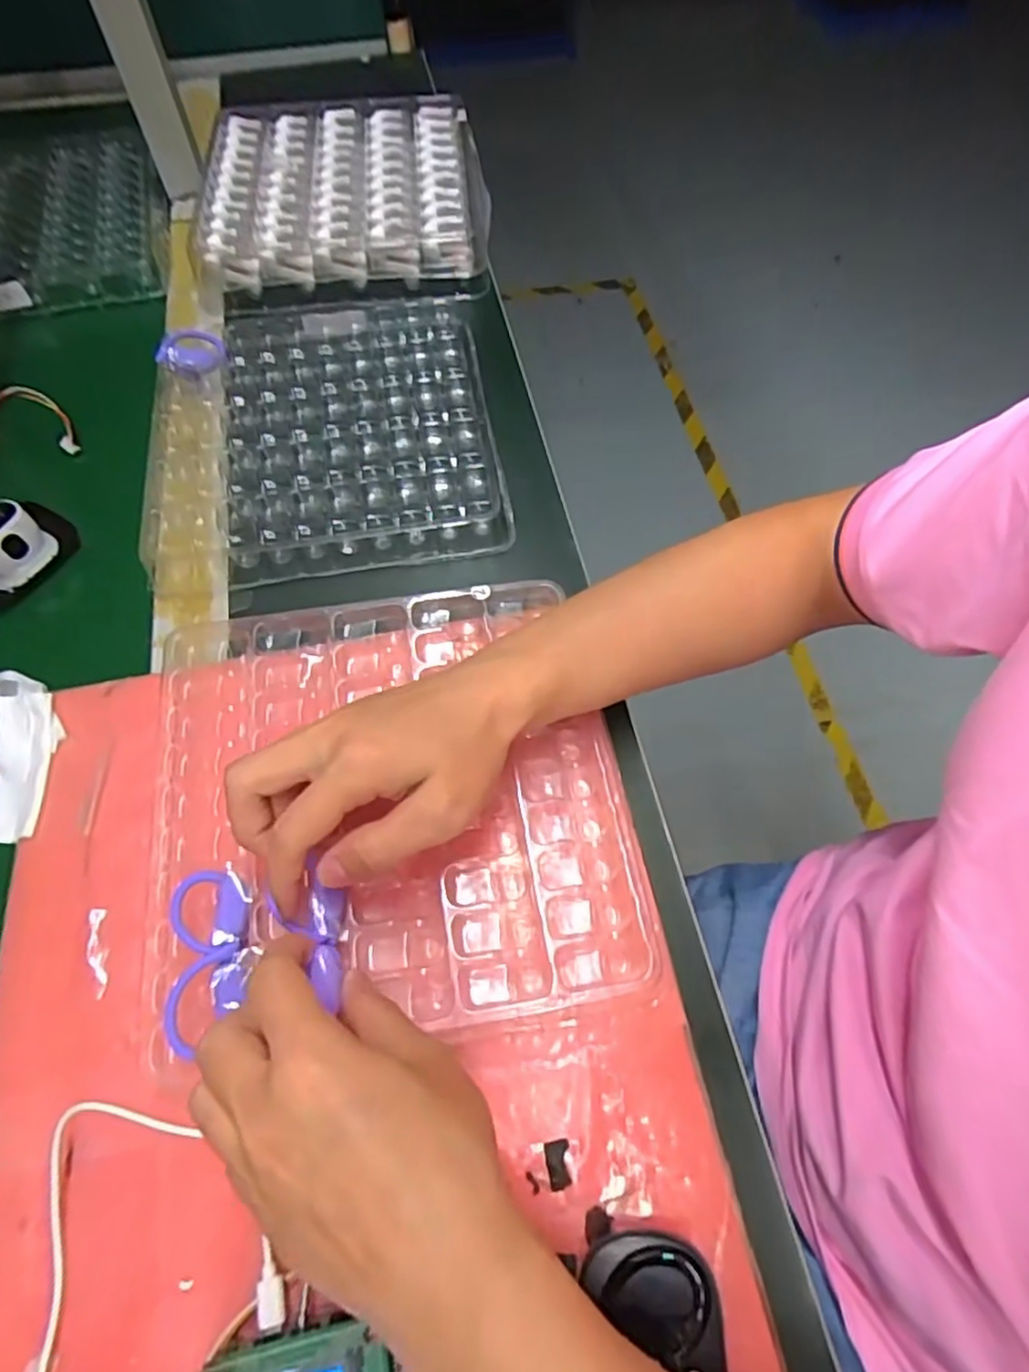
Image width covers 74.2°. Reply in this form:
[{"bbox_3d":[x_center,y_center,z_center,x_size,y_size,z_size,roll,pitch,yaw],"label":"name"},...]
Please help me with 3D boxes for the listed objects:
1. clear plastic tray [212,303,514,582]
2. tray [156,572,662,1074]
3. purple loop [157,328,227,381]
[{"bbox_3d":[-0.124,-0.211,0.535,0.202,0.026,0.279,-10,65,-5],"label":"clear plastic tray"},{"bbox_3d":[-0.069,0.057,0.381,0.252,0.034,0.249,-8,63,-5],"label":"tray"},{"bbox_3d":[-0.260,-0.267,0.546,0.054,0.017,0.036,-32,100,-40],"label":"purple loop"}]

